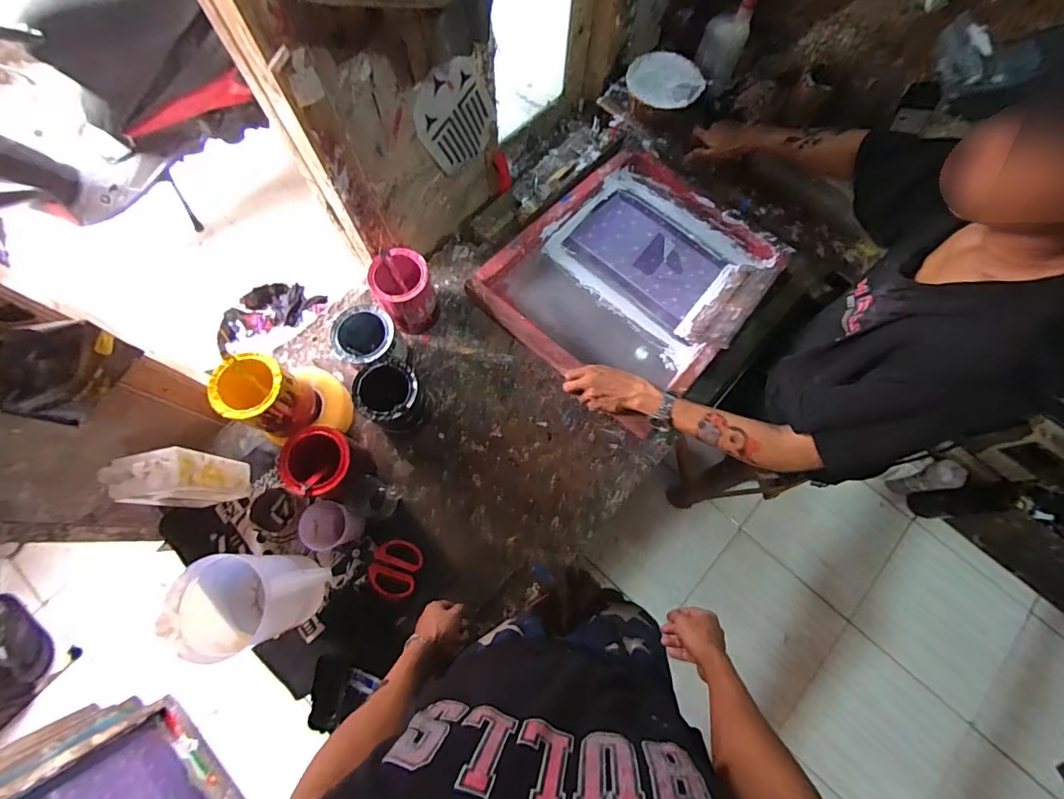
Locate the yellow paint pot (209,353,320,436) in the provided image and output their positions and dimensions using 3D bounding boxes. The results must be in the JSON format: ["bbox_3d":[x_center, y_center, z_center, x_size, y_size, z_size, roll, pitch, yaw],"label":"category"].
[{"bbox_3d":[-0.442,-0.003,0.760,0.097,0.134,0.101,0,72,0],"label":"yellow paint pot"}]

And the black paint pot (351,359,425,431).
[{"bbox_3d":[-0.247,0.006,0.836,0.114,0.142,0.107,0,72,0],"label":"black paint pot"}]

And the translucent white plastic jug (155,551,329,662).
[{"bbox_3d":[-0.400,0.305,0.684,0.162,0.191,0.125,4,72,1],"label":"translucent white plastic jug"}]

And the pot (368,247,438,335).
[{"bbox_3d":[-0.242,-0.203,0.895,0.105,0.143,0.113,0,72,0],"label":"pot"}]

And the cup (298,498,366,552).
[{"bbox_3d":[-0.340,0.217,0.775,0.077,0.073,0.079,0,72,0],"label":"cup"}]

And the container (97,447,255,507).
[{"bbox_3d":[-0.557,0.129,0.731,0.092,0.203,0.064,-14,73,-5],"label":"container"}]

